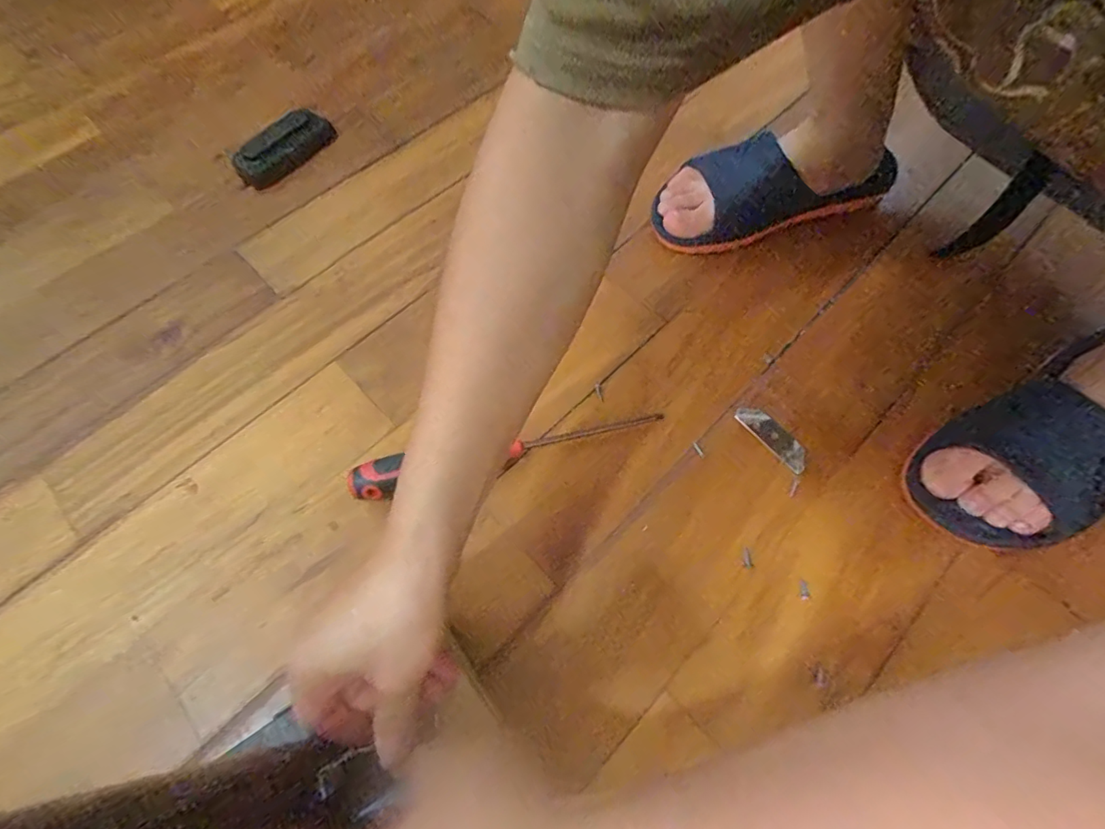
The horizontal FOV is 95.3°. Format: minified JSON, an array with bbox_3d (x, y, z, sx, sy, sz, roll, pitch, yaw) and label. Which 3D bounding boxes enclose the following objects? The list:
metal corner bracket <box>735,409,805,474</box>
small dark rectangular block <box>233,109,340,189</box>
[{"bbox_3d":[0.175,0.017,0.398,0.022,0.004,0.063,-37,69,-15],"label":"metal corner bracket"},{"bbox_3d":[-0.286,-0.286,0.537,0.024,0.040,0.109,39,71,18],"label":"small dark rectangular block"}]

